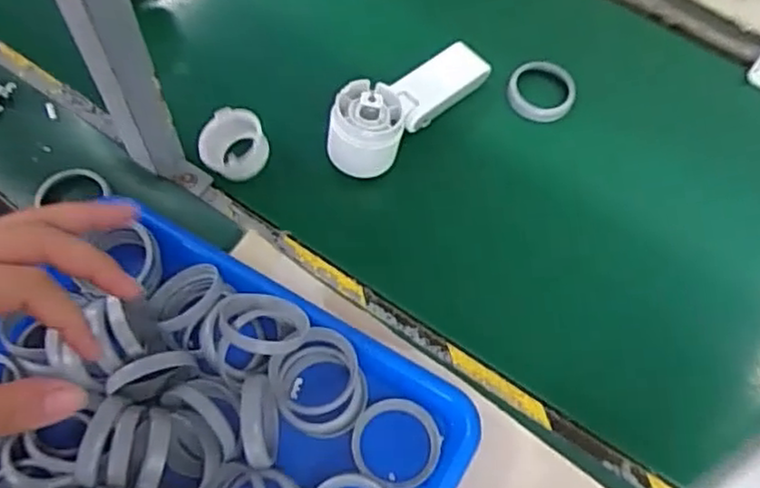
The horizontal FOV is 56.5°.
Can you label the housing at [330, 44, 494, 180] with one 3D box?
[{"bbox_3d":[0.023,-0.122,0.590,0.054,0.059,0.158,39,67,16],"label":"housing"}]

